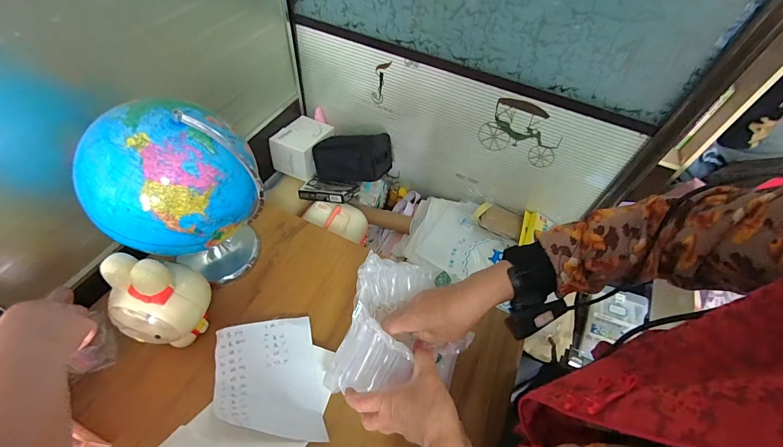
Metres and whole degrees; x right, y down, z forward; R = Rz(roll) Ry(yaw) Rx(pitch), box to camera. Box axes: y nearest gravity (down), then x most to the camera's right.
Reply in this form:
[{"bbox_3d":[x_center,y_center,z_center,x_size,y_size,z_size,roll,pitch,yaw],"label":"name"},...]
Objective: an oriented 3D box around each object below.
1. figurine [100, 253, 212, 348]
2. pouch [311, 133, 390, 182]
[{"bbox_3d":[-0.331,0.115,0.503,0.096,0.173,0.121,34,58,18],"label":"figurine"},{"bbox_3d":[-0.100,-0.173,0.923,0.210,0.091,0.105,-1,54,-6],"label":"pouch"}]

